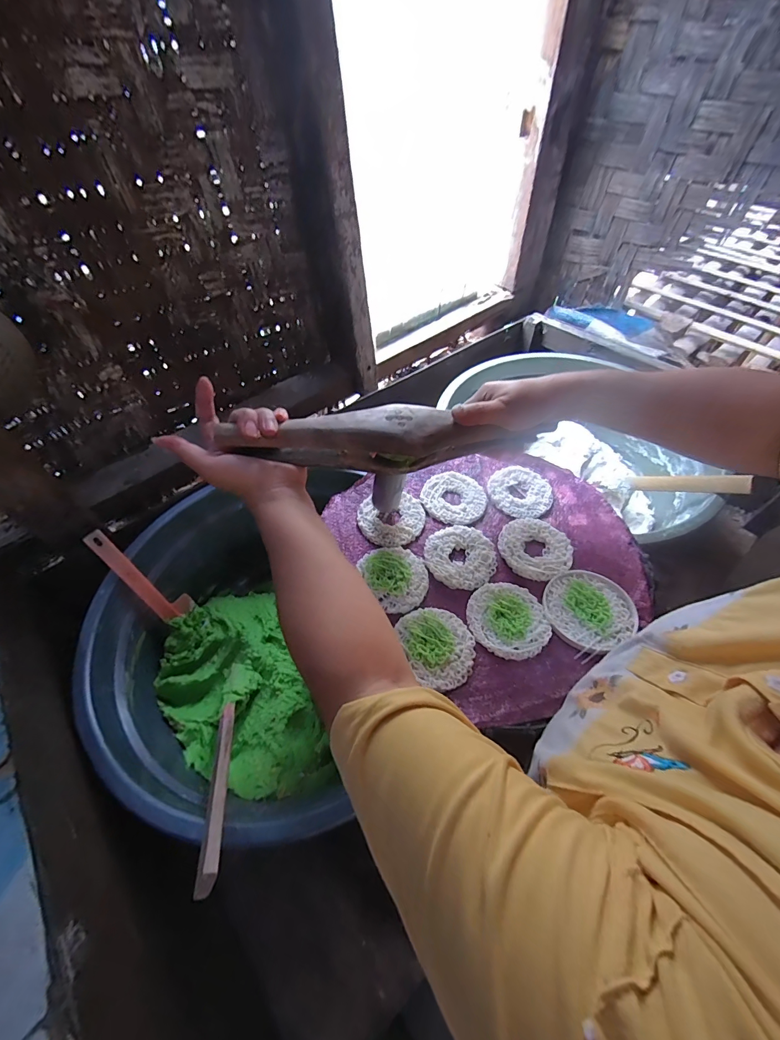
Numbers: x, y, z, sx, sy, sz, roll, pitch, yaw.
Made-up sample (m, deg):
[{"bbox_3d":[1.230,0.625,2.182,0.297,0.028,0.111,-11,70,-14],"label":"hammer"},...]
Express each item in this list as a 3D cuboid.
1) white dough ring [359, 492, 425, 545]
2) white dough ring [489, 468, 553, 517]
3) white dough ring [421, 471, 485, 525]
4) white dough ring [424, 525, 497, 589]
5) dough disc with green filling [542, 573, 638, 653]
[{"bbox_3d":[0.002,-0.003,0.468,0.078,0.011,0.071,-1,53,2],"label":"white dough ring"},{"bbox_3d":[0.166,-0.037,0.490,0.071,0.012,0.076,-1,53,2],"label":"white dough ring"},{"bbox_3d":[0.081,-0.029,0.488,0.081,0.011,0.073,25,58,20],"label":"white dough ring"},{"bbox_3d":[0.080,0.038,0.438,0.078,0.007,0.076,-1,53,2],"label":"white dough ring"},{"bbox_3d":[0.203,0.090,0.393,0.086,0.005,0.083,-1,53,2],"label":"dough disc with green filling"}]

